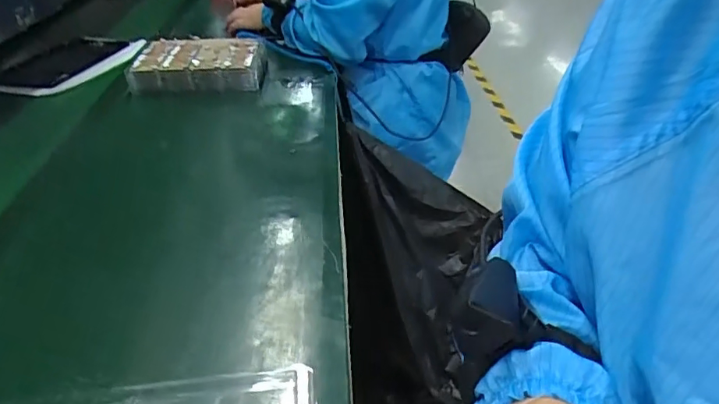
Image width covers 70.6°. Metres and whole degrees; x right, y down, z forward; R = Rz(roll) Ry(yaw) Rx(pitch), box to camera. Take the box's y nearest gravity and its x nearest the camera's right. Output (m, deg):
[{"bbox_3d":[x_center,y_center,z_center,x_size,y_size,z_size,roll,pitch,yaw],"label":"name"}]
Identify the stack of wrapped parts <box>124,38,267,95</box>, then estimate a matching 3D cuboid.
[{"bbox_3d":[-0.288,-0.258,0.929,0.221,0.048,0.180,-6,35,1],"label":"stack of wrapped parts"}]

